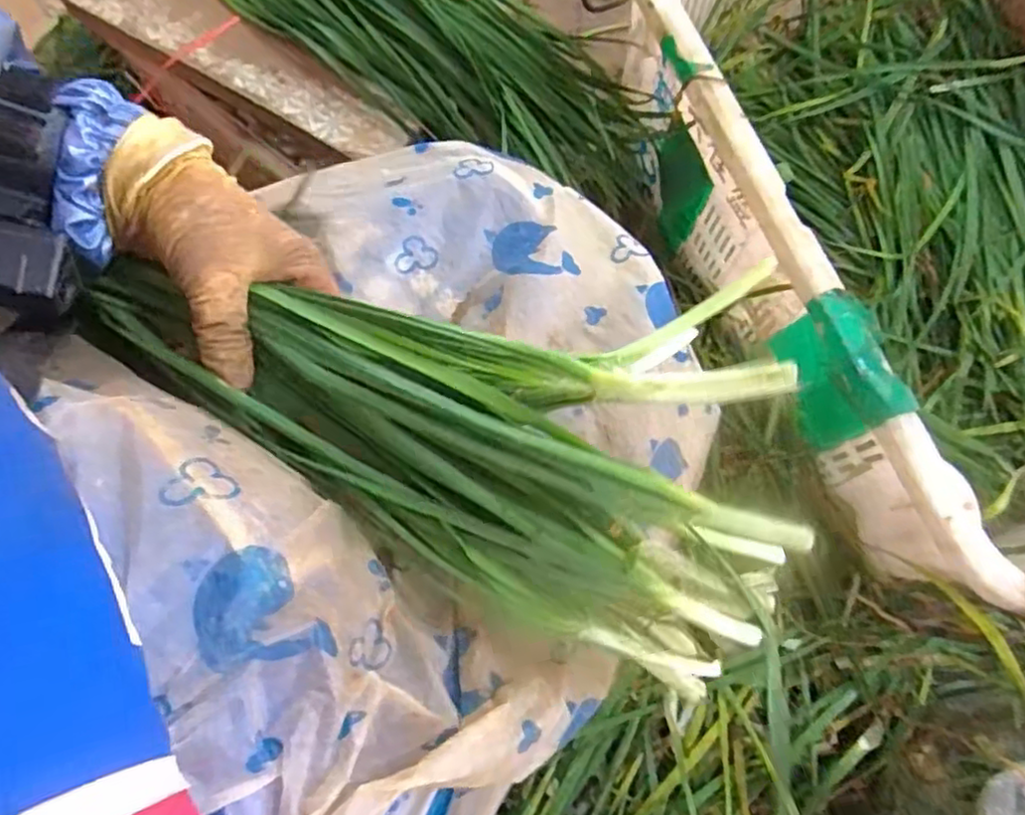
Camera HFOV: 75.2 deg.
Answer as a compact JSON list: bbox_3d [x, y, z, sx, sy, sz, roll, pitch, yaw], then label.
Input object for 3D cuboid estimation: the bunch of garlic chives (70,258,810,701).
[{"bbox_3d":[-0.034,-0.012,0.295,0.330,0.068,0.158,24,77,8],"label":"bunch of garlic chives"}]

